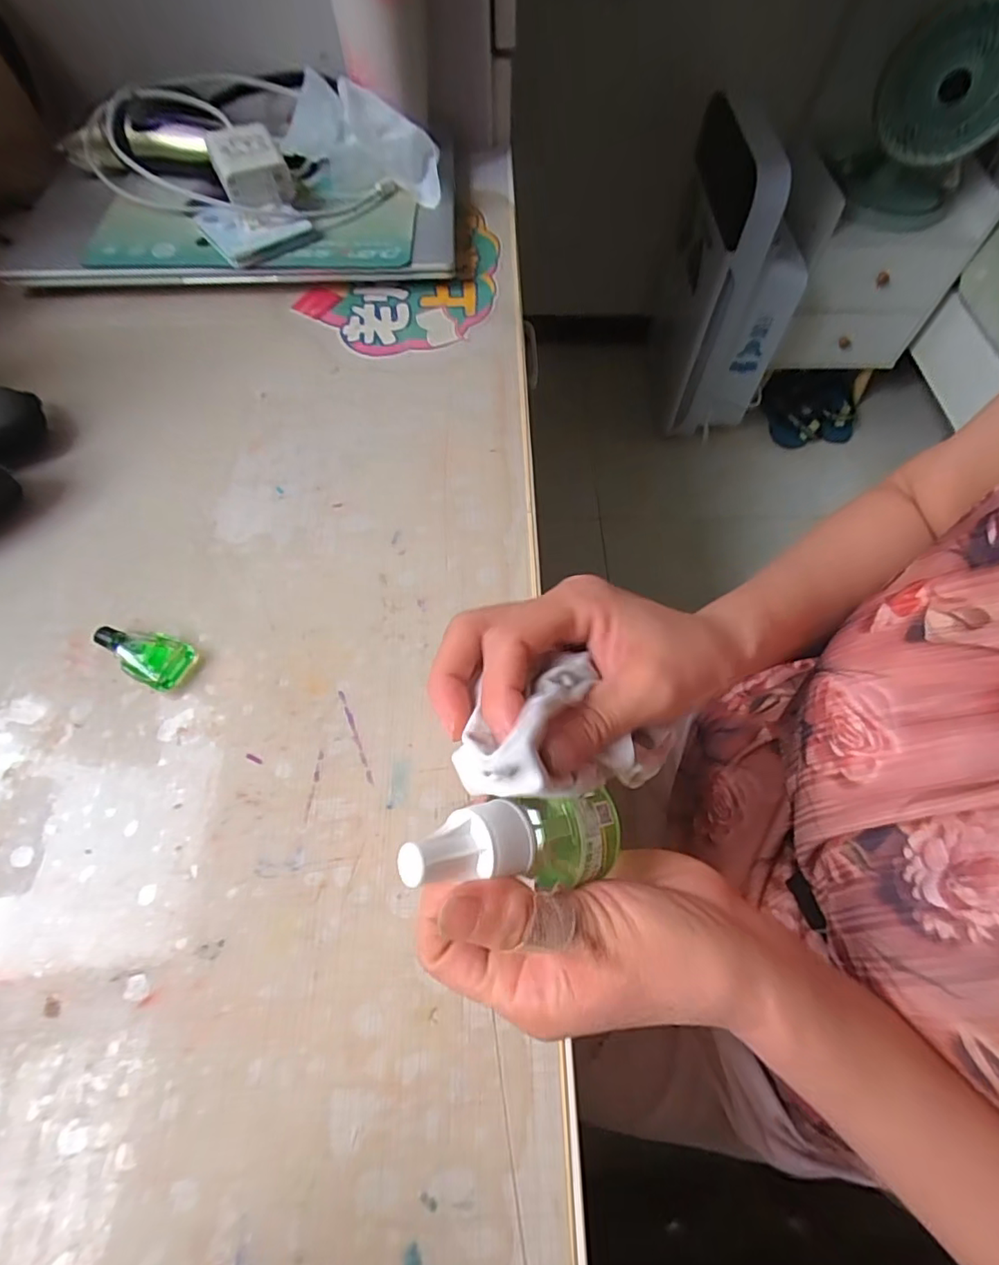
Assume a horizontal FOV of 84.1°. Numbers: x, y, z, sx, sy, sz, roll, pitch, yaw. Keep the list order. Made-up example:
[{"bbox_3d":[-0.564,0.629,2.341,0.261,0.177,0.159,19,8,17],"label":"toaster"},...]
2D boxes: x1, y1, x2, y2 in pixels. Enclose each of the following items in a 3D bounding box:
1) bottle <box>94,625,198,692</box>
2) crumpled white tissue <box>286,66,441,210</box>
[{"bbox_3d":[-0.189,0.009,0.293,0.052,0.013,0.027,25,65,11],"label":"bottle"},{"bbox_3d":[-0.119,-0.411,0.460,0.148,0.056,0.055,22,64,9],"label":"crumpled white tissue"}]

